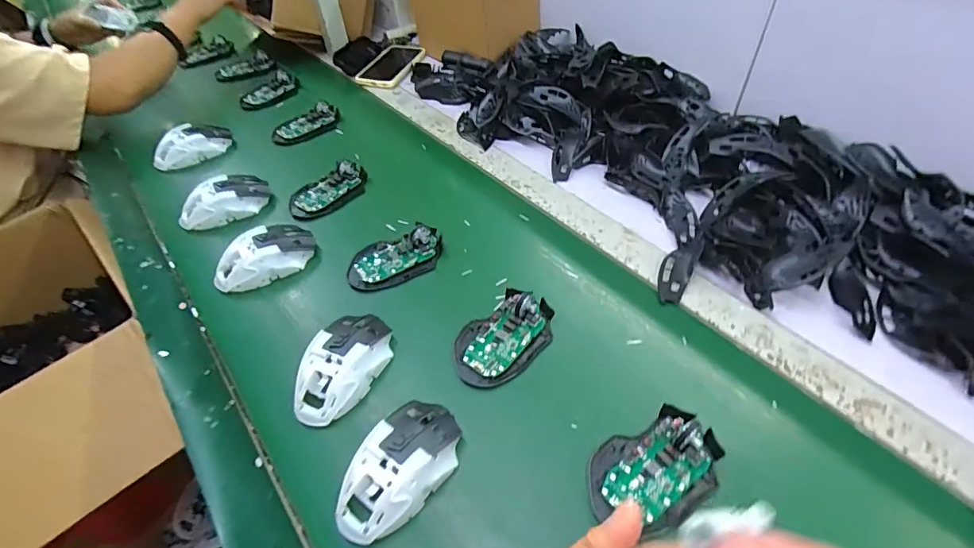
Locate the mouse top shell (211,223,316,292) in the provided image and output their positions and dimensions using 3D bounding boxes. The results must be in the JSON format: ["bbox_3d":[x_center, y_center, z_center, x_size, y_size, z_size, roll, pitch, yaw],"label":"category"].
[{"bbox_3d":[-0.266,-0.022,0.560,0.119,0.040,0.064,-32,52,-22],"label":"mouse top shell"}]

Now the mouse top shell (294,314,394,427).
[{"bbox_3d":[-0.137,0.087,0.451,0.064,0.036,0.113,13,50,17],"label":"mouse top shell"}]

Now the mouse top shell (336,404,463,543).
[{"bbox_3d":[-0.073,0.155,0.383,0.064,0.042,0.115,32,57,29],"label":"mouse top shell"}]

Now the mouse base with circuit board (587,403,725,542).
[{"bbox_3d":[0.134,0.153,0.375,0.112,0.026,0.077,-32,52,-22],"label":"mouse base with circuit board"}]

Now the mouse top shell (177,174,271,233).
[{"bbox_3d":[-0.359,-0.102,0.640,0.119,0.041,0.066,-25,50,-17],"label":"mouse top shell"}]

